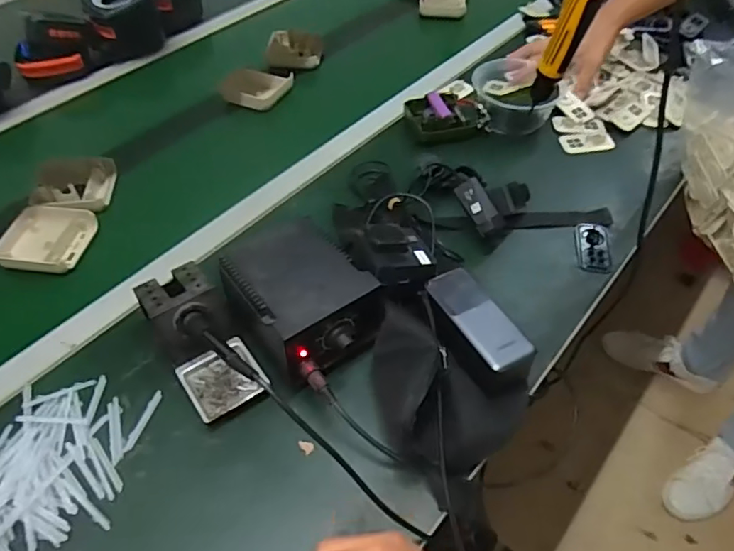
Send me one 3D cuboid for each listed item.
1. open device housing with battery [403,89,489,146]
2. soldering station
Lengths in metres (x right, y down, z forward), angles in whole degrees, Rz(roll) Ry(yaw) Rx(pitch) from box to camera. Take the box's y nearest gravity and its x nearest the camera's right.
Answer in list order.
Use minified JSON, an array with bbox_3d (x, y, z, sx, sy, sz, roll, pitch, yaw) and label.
[{"bbox_3d":[0.118,-0.243,0.852,0.111,0.043,0.091,-15,51,-13],"label":"open device housing with battery"},{"bbox_3d":[-0.069,0.027,0.580,0.131,0.089,0.147,-26,55,-22],"label":"soldering station"}]

